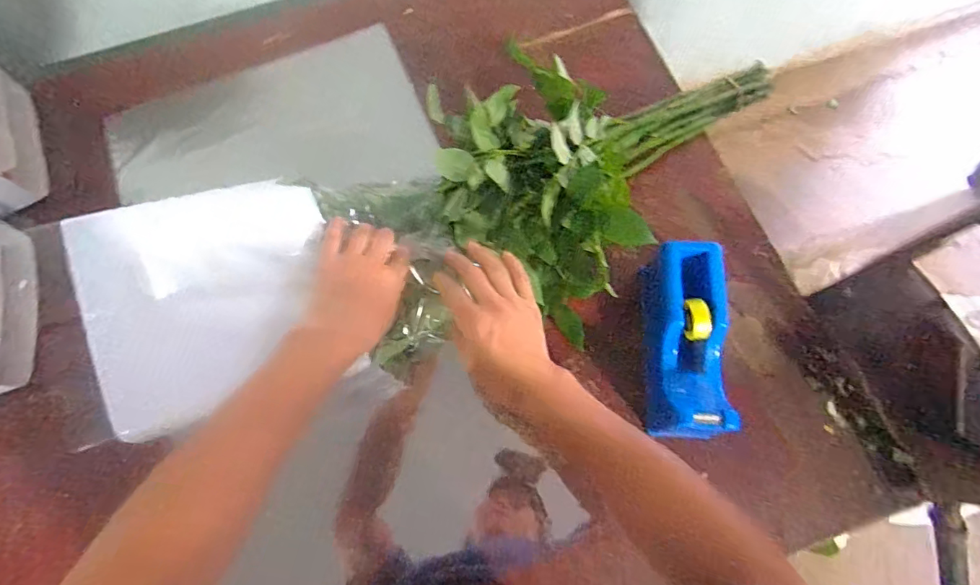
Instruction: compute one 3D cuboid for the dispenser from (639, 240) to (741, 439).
[{"bbox_3d":[0.204,0.040,0.526,0.076,0.077,0.189,2,86,2],"label":"dispenser"}]

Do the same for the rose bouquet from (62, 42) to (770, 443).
[{"bbox_3d":[-0.002,-0.078,0.556,0.756,0.133,0.244,-23,74,-17],"label":"rose bouquet"}]

